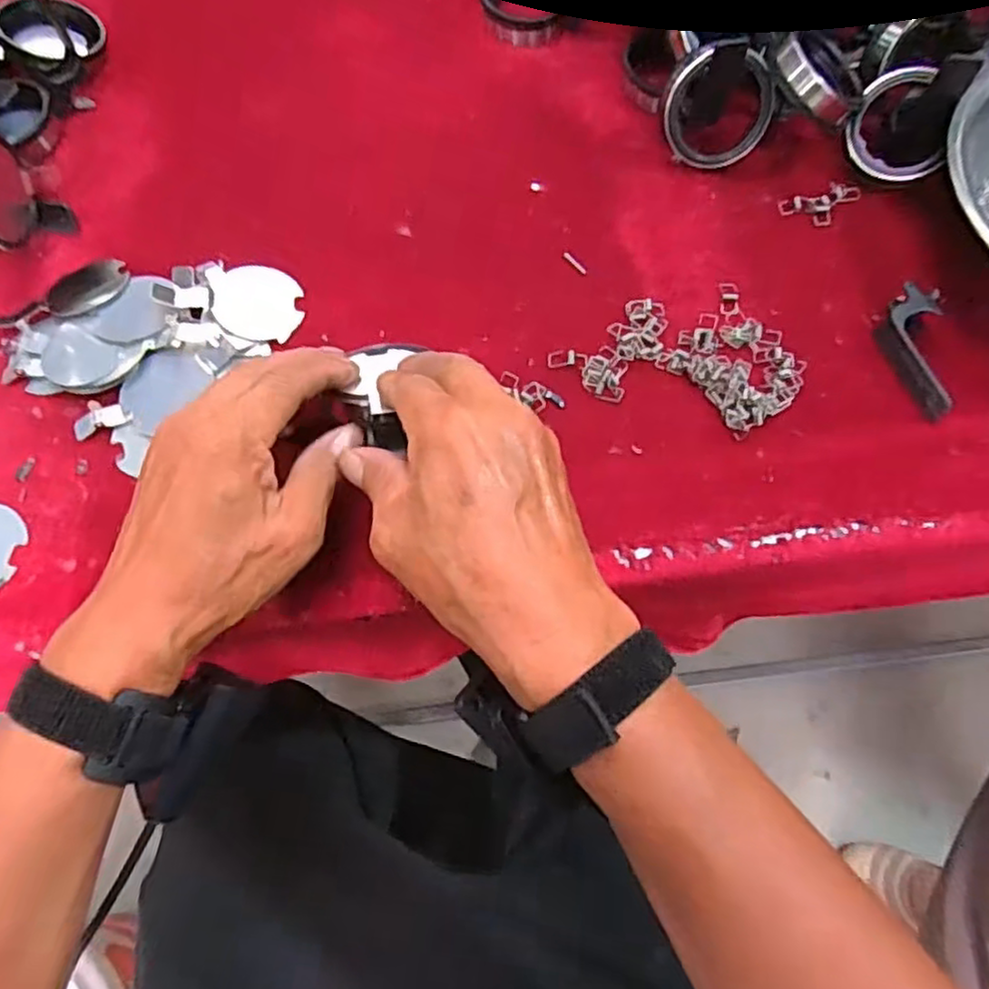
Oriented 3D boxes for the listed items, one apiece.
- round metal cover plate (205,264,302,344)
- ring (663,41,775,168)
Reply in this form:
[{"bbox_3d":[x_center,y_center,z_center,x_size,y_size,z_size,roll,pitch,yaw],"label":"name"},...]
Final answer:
[{"bbox_3d":[-0.149,-0.121,0.433,0.053,0.004,0.063,-10,64,-19],"label":"round metal cover plate"},{"bbox_3d":[0.145,-0.248,0.445,0.069,0.070,0.021,-7,34,-1],"label":"ring"}]

